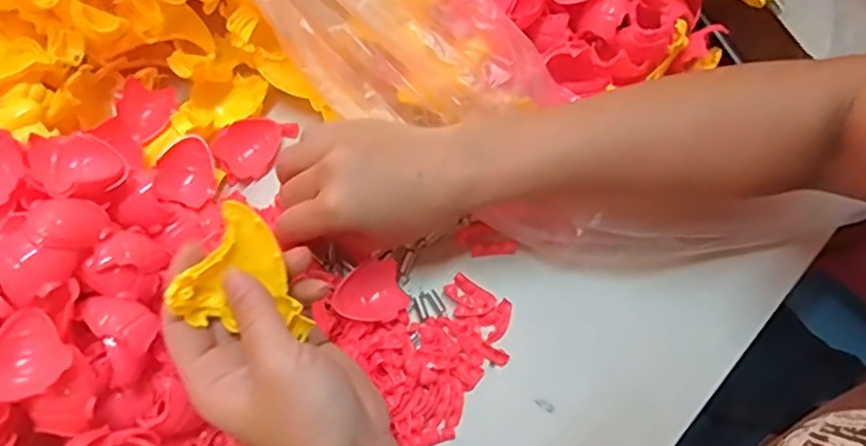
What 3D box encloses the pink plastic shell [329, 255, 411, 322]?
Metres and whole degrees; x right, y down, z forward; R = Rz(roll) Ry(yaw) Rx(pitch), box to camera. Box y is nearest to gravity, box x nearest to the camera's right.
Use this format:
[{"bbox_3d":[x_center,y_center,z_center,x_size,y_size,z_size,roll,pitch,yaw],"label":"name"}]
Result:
[{"bbox_3d":[-0.038,0.045,0.391,0.046,0.012,0.038,-43,78,-14],"label":"pink plastic shell"}]

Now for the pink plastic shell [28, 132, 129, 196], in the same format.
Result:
[{"bbox_3d":[-0.198,-0.032,0.343,0.045,0.013,0.040,-18,64,-38],"label":"pink plastic shell"}]

